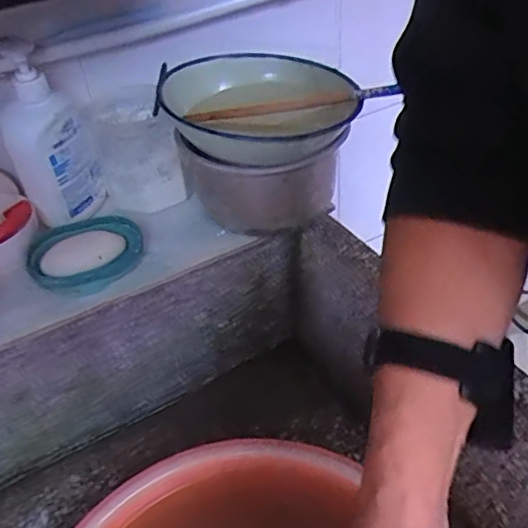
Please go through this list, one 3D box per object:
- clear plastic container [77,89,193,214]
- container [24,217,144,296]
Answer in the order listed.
[{"bbox_3d":[-0.140,-0.118,0.617,0.081,0.107,0.094,-21,43,-16],"label":"clear plastic container"},{"bbox_3d":[-0.173,-0.009,0.556,0.107,0.030,0.078,-25,44,-20],"label":"container"}]

